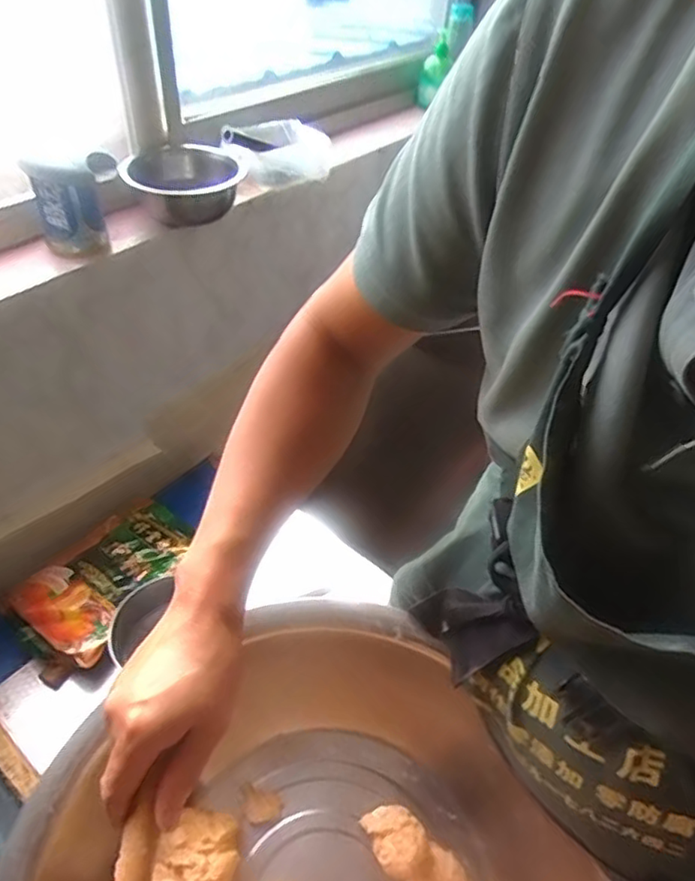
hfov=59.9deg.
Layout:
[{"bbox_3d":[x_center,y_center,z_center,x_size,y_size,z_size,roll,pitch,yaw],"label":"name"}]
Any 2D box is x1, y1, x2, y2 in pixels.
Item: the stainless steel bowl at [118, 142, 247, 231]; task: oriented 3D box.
[{"bbox_3d":[-0.257,-0.409,0.979,0.192,0.086,0.190,3,44,-3],"label":"stainless steel bowl"}]

